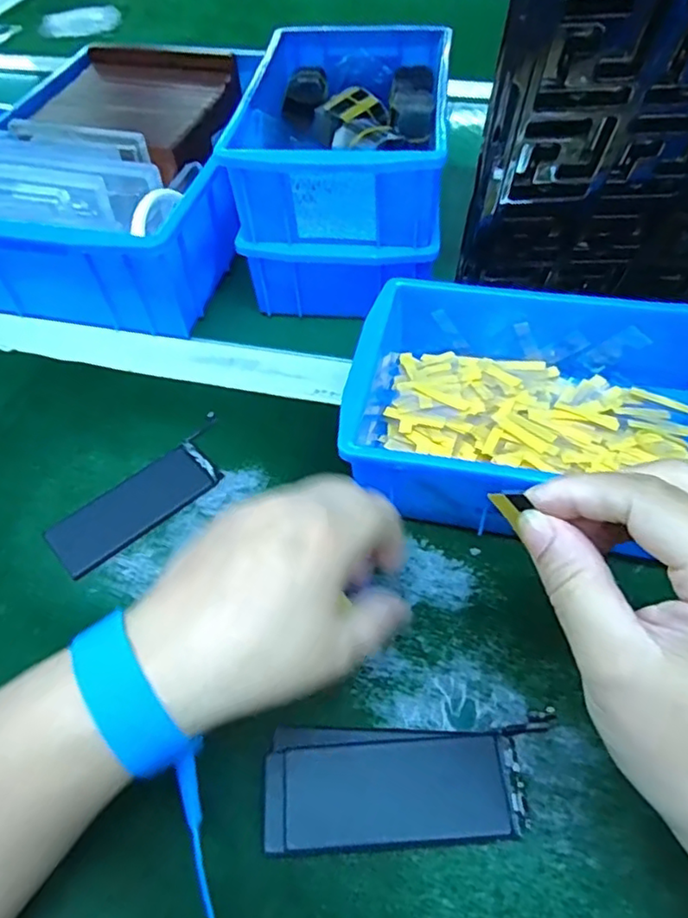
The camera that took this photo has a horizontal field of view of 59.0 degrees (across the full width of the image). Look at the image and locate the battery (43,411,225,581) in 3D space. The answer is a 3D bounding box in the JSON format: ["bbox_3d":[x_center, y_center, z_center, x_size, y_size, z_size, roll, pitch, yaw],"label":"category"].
[{"bbox_3d":[-0.111,0.020,0.348,0.115,0.004,0.041,-37,59,-24],"label":"battery"}]

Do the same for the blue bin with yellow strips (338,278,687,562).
[{"bbox_3d":[0.107,-0.023,0.331,0.201,0.070,0.137,7,52,8],"label":"blue bin with yellow strips"}]

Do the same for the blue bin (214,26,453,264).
[{"bbox_3d":[0.006,-0.222,0.428,0.126,0.078,0.200,6,54,7],"label":"blue bin"}]

